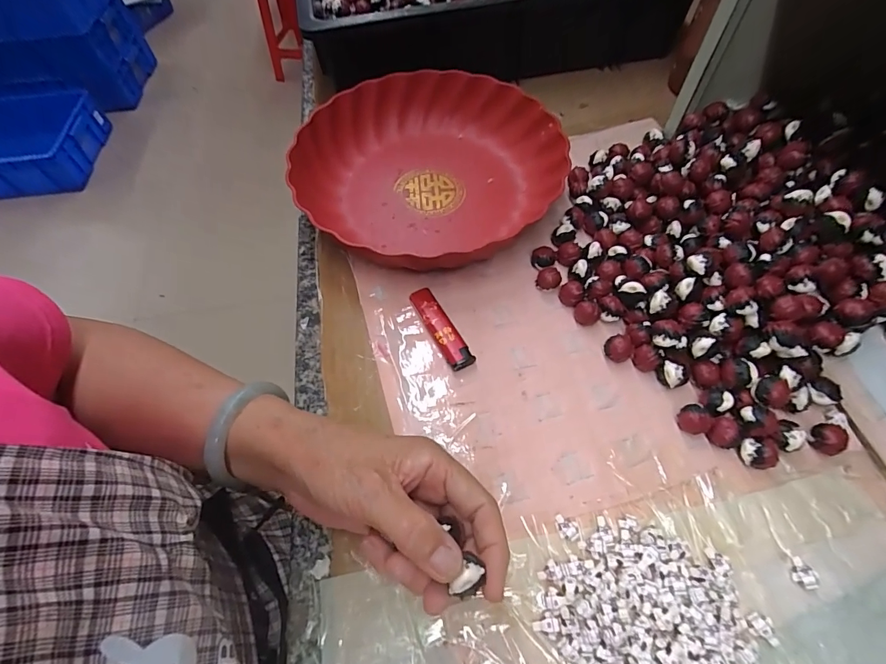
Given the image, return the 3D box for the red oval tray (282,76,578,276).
[{"bbox_3d":[-0.010,-0.156,0.397,0.244,0.043,0.238,-37,66,-18],"label":"red oval tray"}]

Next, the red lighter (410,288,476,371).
[{"bbox_3d":[-0.002,-0.003,0.333,0.018,0.012,0.075,-27,63,-14],"label":"red lighter"}]

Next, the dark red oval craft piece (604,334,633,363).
[{"bbox_3d":[0.132,0.013,0.319,0.018,0.018,0.017,-14,60,-7],"label":"dark red oval craft piece"}]

